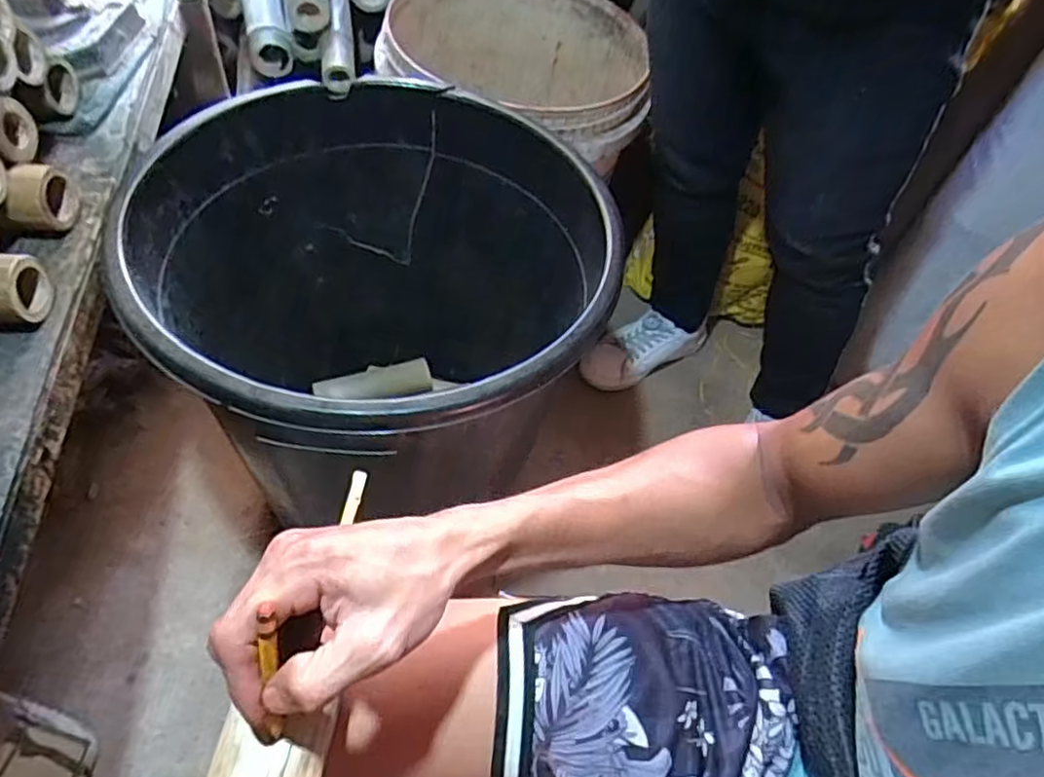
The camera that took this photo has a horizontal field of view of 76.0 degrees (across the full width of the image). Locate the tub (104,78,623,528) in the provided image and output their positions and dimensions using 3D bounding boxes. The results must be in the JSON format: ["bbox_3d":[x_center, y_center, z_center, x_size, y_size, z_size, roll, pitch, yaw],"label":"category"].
[{"bbox_3d":[-0.147,-0.046,0.818,0.471,0.432,0.462,3,54,-4],"label":"tub"}]

